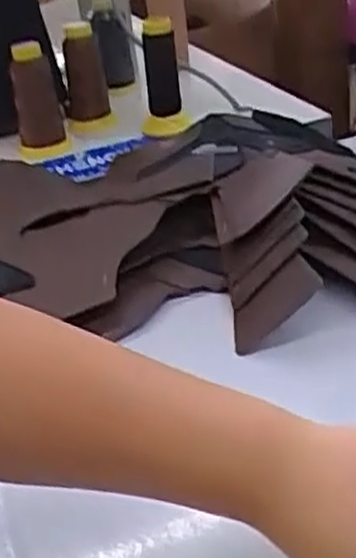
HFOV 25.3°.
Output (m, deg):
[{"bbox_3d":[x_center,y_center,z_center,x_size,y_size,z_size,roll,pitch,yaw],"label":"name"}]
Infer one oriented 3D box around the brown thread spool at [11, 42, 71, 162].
[{"bbox_3d":[-0.157,-0.193,0.876,0.052,0.126,0.045,-10,31,-5],"label":"brown thread spool"}]

